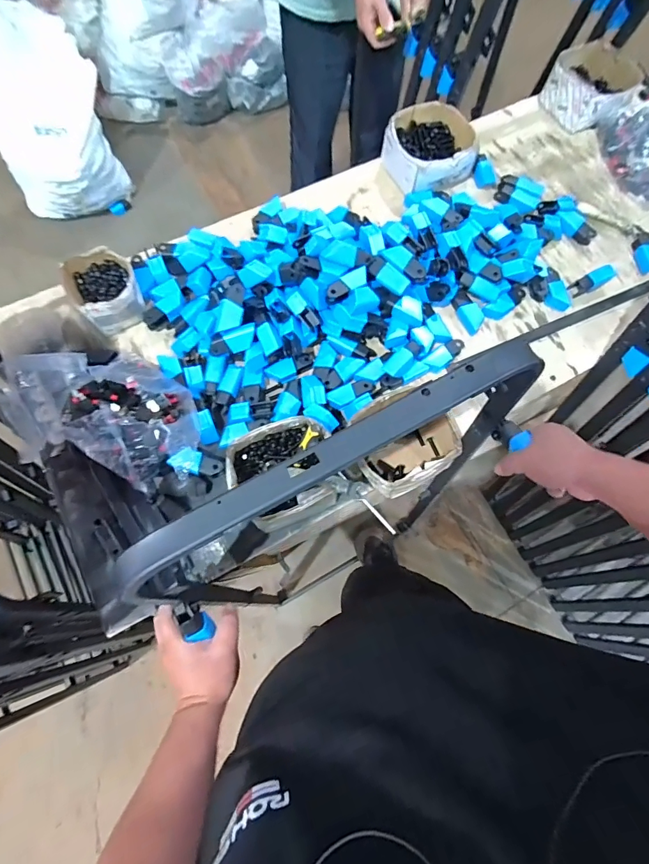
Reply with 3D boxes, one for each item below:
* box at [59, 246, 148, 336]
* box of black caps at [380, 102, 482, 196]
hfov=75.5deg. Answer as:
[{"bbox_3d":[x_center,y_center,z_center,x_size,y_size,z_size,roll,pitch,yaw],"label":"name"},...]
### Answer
[{"bbox_3d":[-0.384,-0.248,0.745,0.107,0.080,0.134,-28,75,-10],"label":"box"},{"bbox_3d":[0.217,-0.586,0.873,0.182,0.068,0.188,40,75,10],"label":"box of black caps"}]

